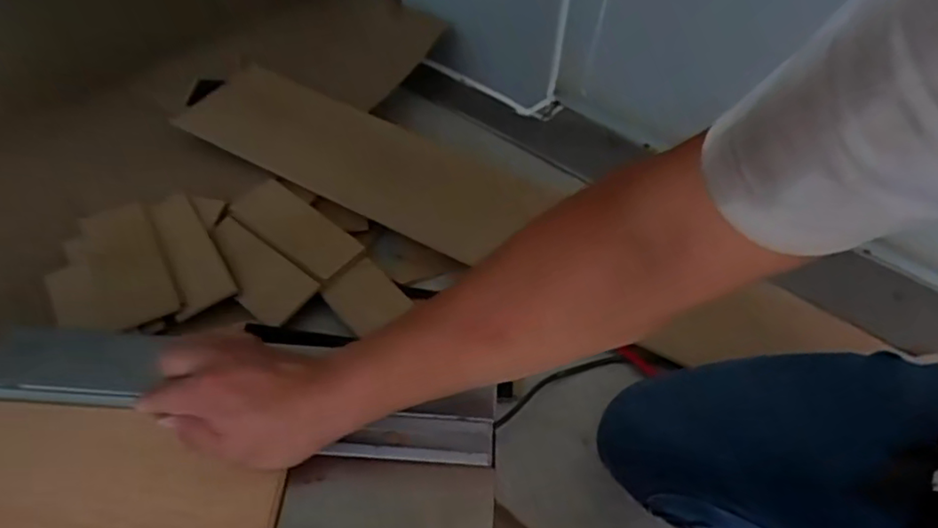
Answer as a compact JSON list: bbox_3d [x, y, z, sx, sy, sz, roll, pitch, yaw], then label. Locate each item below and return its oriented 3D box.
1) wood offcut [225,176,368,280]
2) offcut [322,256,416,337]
[{"bbox_3d":[-0.256,-0.056,0.917,0.189,0.018,0.082,34,53,7],"label":"wood offcut"},{"bbox_3d":[-0.146,0.045,0.857,0.089,0.014,0.104,-33,59,-30],"label":"offcut"}]

